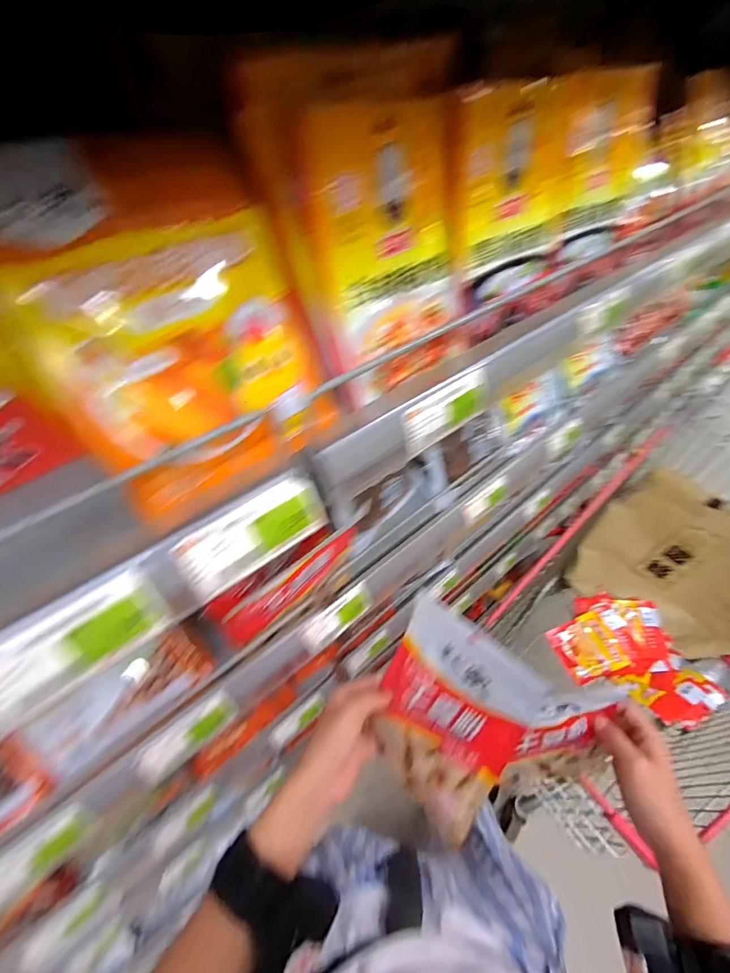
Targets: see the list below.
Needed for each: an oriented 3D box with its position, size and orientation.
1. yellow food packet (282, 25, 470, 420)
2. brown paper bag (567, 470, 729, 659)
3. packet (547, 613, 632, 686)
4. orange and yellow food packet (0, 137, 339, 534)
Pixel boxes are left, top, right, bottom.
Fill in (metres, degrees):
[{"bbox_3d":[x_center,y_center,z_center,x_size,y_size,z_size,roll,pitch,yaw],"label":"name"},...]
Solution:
[{"bbox_3d":[0.016,-0.153,0.254,0.109,0.174,0.021,-26,32,-24],"label":"yellow food packet"},{"bbox_3d":[0.699,0.187,0.899,0.373,0.348,0.056,37,43,27],"label":"brown paper bag"},{"bbox_3d":[0.519,0.378,0.950,0.131,0.040,0.129,-30,62,11],"label":"packet"},{"bbox_3d":[-0.091,-0.079,0.209,0.132,0.163,0.016,-34,27,-28],"label":"orange and yellow food packet"}]

